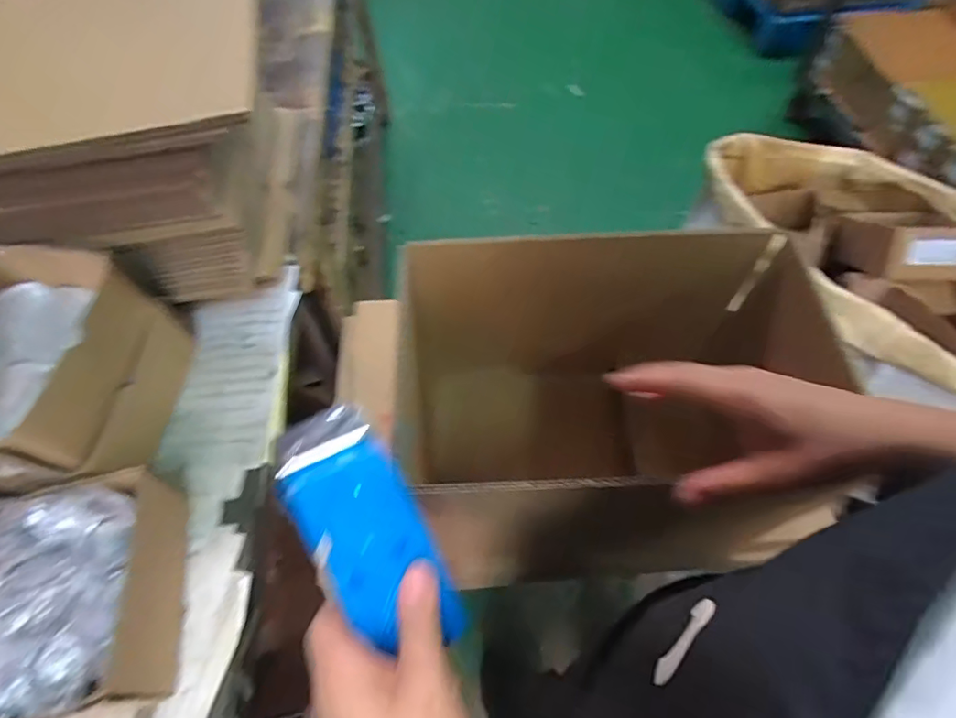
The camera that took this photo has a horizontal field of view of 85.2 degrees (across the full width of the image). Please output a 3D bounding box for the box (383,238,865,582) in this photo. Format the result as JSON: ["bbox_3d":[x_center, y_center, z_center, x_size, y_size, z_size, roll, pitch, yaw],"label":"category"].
[{"bbox_3d":[0.137,0.069,0.621,0.396,0.329,0.287,-3,58,-1],"label":"box"}]

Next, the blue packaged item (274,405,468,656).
[{"bbox_3d":[-0.066,0.096,0.300,0.064,0.024,0.143,-23,63,-23],"label":"blue packaged item"}]

